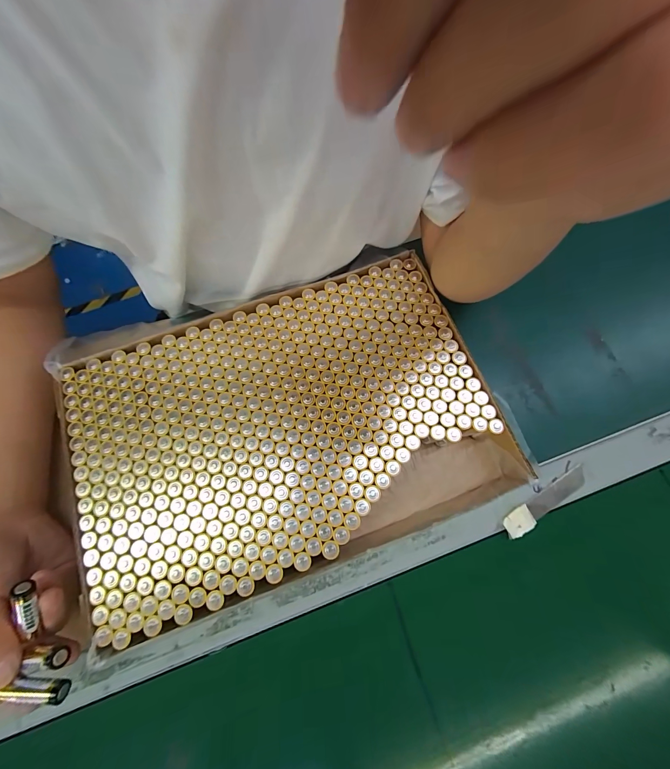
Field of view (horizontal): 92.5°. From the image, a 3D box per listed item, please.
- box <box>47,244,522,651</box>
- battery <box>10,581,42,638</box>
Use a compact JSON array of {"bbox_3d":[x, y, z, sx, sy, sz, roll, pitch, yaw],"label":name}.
[{"bbox_3d":[-0.049,0.038,0.313,0.371,0.050,0.256,-20,73,-5],"label":"box"},{"bbox_3d":[-0.227,0.170,0.237,0.009,0.010,0.047,4,104,3],"label":"battery"}]

